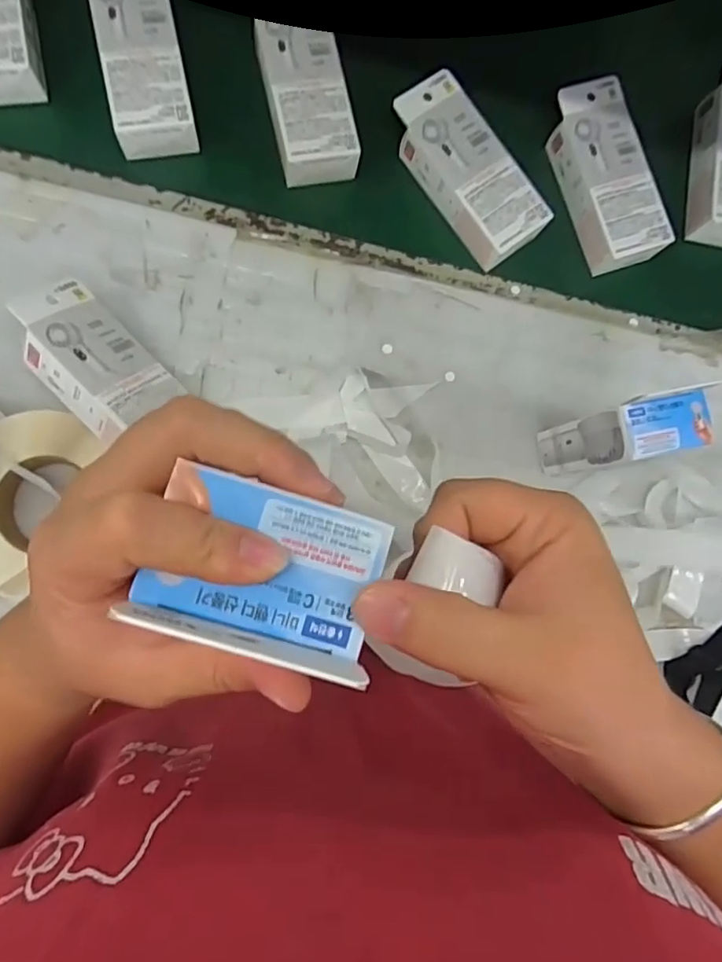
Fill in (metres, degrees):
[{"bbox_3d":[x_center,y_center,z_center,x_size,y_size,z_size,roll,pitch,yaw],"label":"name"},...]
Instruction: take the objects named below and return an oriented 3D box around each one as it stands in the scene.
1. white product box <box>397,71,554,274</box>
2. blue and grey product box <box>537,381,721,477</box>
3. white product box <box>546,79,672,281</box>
[{"bbox_3d":[0.103,-0.298,0.570,0.071,0.046,0.174,-35,91,-9],"label":"white product box"},{"bbox_3d":[0.213,-0.035,0.497,0.065,0.152,0.045,-9,87,-9],"label":"blue and grey product box"},{"bbox_3d":[0.244,-0.302,0.591,0.079,0.046,0.180,-19,88,-9],"label":"white product box"}]

